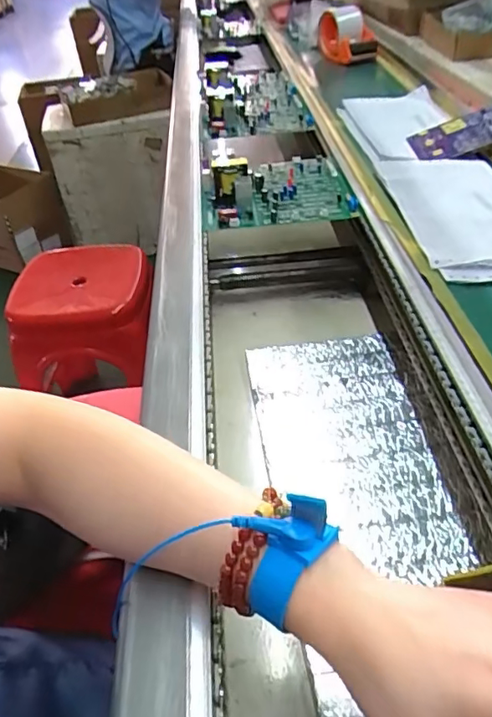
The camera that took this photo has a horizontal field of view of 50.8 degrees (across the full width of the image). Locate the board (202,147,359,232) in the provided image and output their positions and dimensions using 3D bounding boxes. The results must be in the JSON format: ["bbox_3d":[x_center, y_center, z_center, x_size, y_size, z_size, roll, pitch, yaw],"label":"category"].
[{"bbox_3d":[0.034,-0.232,0.668,0.186,0.046,0.176,-5,43,0],"label":"board"}]

